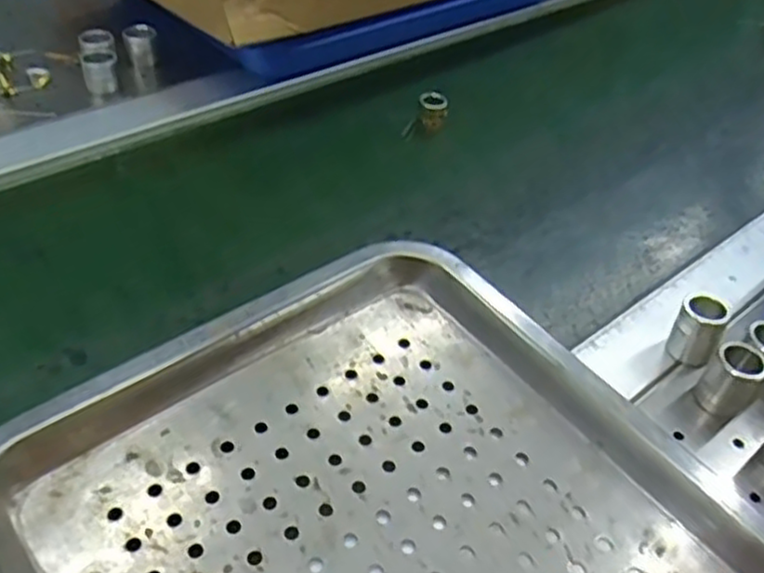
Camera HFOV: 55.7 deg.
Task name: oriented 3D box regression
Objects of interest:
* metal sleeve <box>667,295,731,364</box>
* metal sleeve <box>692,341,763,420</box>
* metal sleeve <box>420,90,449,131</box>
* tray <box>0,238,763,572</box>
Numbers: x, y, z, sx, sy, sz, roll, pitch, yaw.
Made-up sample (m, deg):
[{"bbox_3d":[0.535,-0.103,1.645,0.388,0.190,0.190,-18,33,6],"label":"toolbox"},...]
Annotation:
[{"bbox_3d":[0.160,0.021,0.366,0.022,0.030,0.019,26,44,21],"label":"metal sleeve"},{"bbox_3d":[0.166,0.045,0.346,0.022,0.032,0.023,3,41,-3],"label":"metal sleeve"},{"bbox_3d":[0.037,-0.129,0.527,0.020,0.020,0.019,8,41,3],"label":"metal sleeve"},{"bbox_3d":[0.033,0.129,0.259,0.244,0.032,0.341,-30,56,-32],"label":"tray"}]

